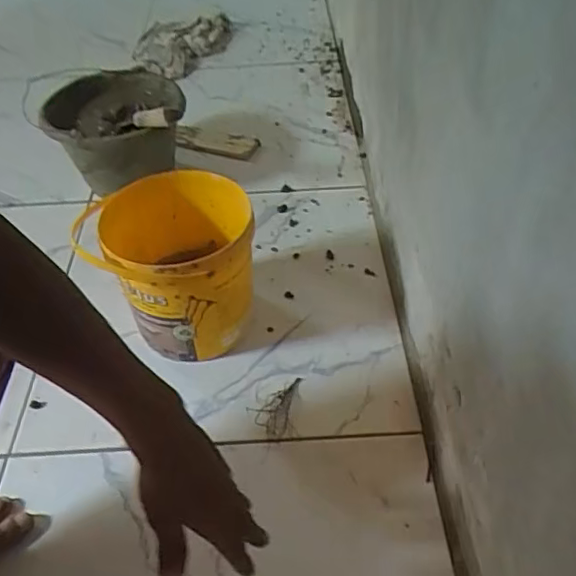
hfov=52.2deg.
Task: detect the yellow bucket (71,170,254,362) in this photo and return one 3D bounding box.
[{"bbox_3d":[-0.139,-0.022,0.783,0.188,0.191,0.189,-2,46,2],"label":"yellow bucket"}]

